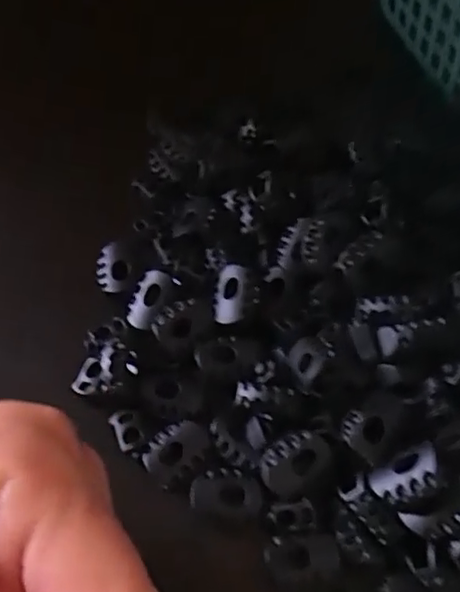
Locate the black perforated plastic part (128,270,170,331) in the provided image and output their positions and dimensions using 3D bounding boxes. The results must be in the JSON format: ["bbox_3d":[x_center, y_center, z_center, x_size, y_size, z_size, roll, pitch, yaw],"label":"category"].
[{"bbox_3d":[-0.029,0.001,0.212,0.011,0.008,0.020,22,59,8],"label":"black perforated plastic part"}]

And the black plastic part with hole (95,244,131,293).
[{"bbox_3d":[-0.043,-0.011,0.220,0.012,0.008,0.020,-9,60,-10],"label":"black plastic part with hole"}]

